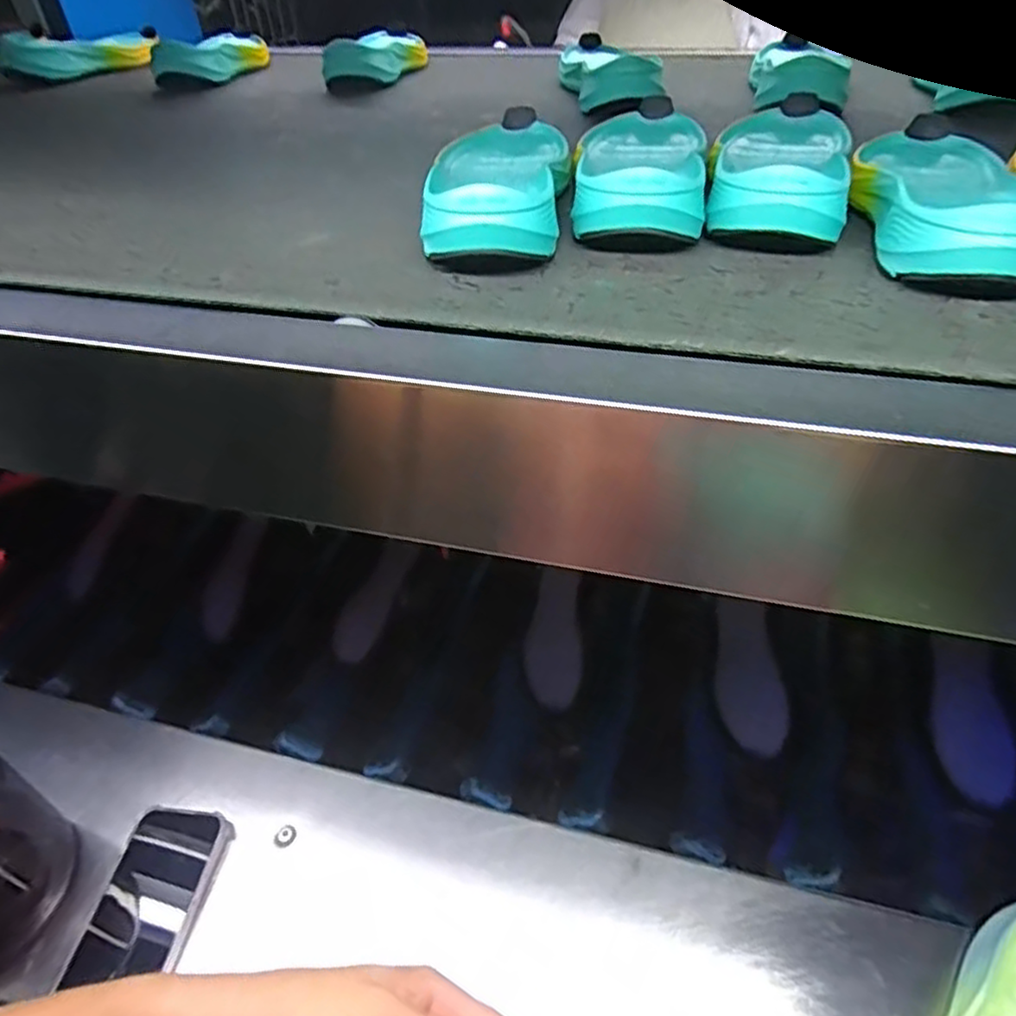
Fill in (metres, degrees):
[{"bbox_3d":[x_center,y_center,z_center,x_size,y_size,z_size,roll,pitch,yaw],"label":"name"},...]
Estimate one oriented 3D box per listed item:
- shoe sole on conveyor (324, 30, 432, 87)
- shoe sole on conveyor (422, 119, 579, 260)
[{"bbox_3d":[-0.145,-0.537,0.792,0.084,0.040,0.215,3,42,10],"label":"shoe sole on conveyor"},{"bbox_3d":[-0.006,-0.214,0.425,0.084,0.042,0.232,-3,41,3],"label":"shoe sole on conveyor"}]

